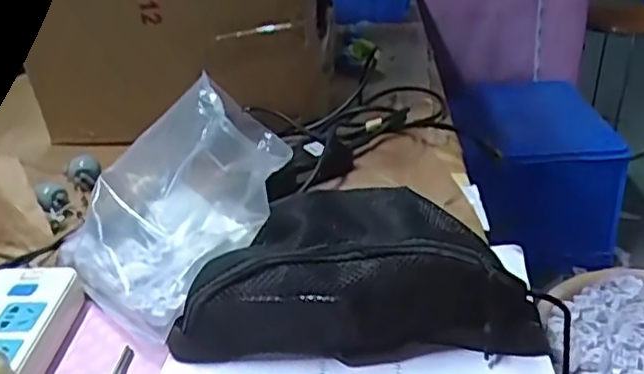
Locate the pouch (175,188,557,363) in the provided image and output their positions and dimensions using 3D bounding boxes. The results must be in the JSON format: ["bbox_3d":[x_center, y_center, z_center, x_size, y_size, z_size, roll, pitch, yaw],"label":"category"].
[{"bbox_3d":[0.030,0.059,0.520,0.267,0.071,0.137,0,32,7],"label":"pouch"}]

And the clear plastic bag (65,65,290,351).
[{"bbox_3d":[-0.143,-0.006,0.610,0.193,0.129,0.236,17,38,31],"label":"clear plastic bag"}]

